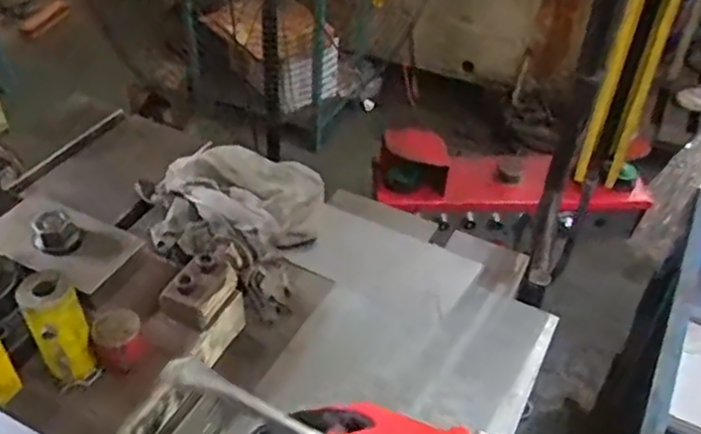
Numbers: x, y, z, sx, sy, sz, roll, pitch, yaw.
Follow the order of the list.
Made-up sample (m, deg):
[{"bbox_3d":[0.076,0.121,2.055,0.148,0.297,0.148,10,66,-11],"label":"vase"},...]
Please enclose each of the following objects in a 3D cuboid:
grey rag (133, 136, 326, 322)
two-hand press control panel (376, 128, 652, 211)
[{"bbox_3d":[-0.172,-0.010,0.858,0.270,0.078,0.241,14,43,14],"label":"grey rag"},{"bbox_3d":[0.331,-0.101,1.328,0.554,0.150,0.125,0,41,-2],"label":"two-hand press control panel"}]

